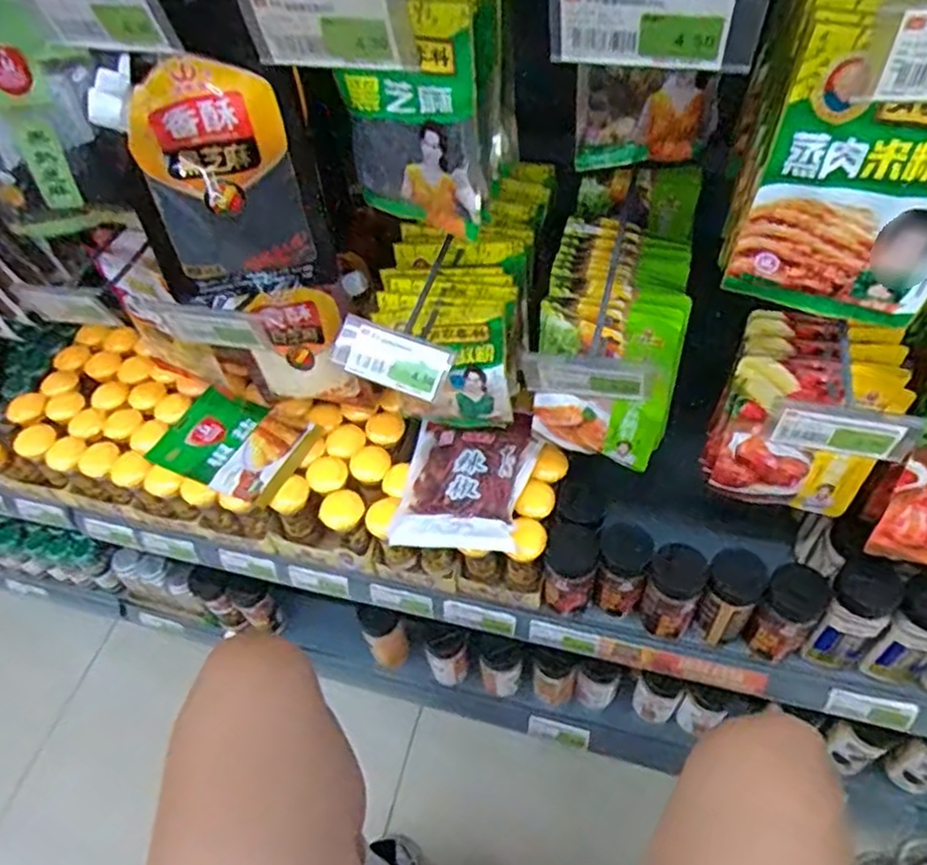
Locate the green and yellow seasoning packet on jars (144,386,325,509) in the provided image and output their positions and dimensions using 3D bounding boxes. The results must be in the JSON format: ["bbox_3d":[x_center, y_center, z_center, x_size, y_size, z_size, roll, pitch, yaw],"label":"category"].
[{"bbox_3d":[-0.282,0.011,0.832,0.180,0.035,0.129,15,55,17],"label":"green and yellow seasoning packet on jars"}]

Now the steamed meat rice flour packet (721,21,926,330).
[{"bbox_3d":[0.256,-0.149,0.430,0.131,0.184,0.018,11,54,14],"label":"steamed meat rice flour packet"}]

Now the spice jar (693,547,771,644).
[{"bbox_3d":[0.277,0.174,0.713,0.056,0.105,0.060,24,58,22],"label":"spice jar"}]

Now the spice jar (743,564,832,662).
[{"bbox_3d":[0.332,0.189,0.700,0.057,0.109,0.058,31,60,26],"label":"spice jar"}]

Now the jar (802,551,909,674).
[{"bbox_3d":[0.382,0.187,0.676,0.057,0.142,0.062,-38,58,-22],"label":"jar"}]

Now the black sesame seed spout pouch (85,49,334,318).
[{"bbox_3d":[-0.194,-0.192,0.545,0.131,0.199,0.029,-17,52,-8],"label":"black sesame seed spout pouch"}]

